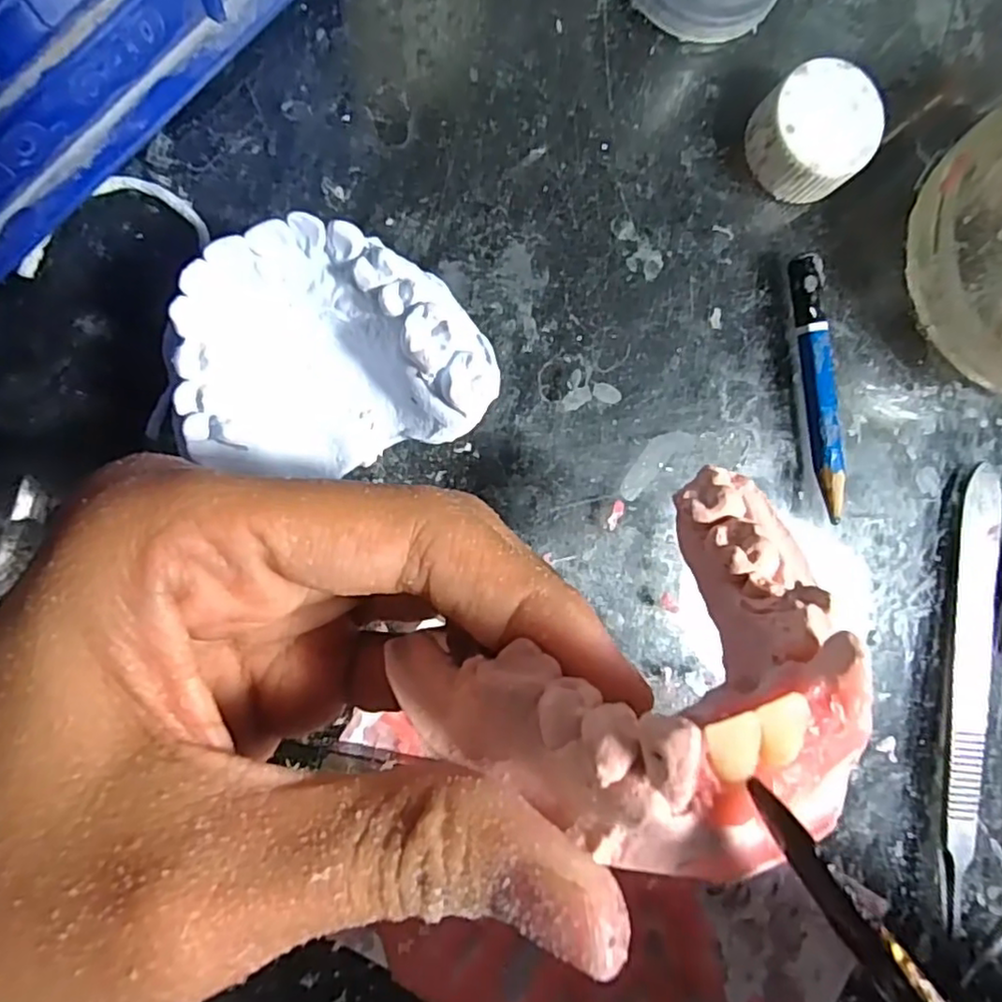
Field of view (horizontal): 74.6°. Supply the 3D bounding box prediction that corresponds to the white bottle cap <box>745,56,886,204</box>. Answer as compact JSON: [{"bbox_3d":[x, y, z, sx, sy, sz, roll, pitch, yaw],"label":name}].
[{"bbox_3d":[0.077,-0.091,0.164,0.027,0.017,0.027,0,89,-6],"label":"white bottle cap"}]

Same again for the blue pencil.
[{"bbox_3d":[0.080,-0.028,0.168,0.009,0.009,0.065,-6,90,-9],"label":"blue pencil"}]

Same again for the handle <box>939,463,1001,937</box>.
[{"bbox_3d":[0.124,0.050,0.174,0.014,0.006,0.117,6,88,-5],"label":"handle"}]

